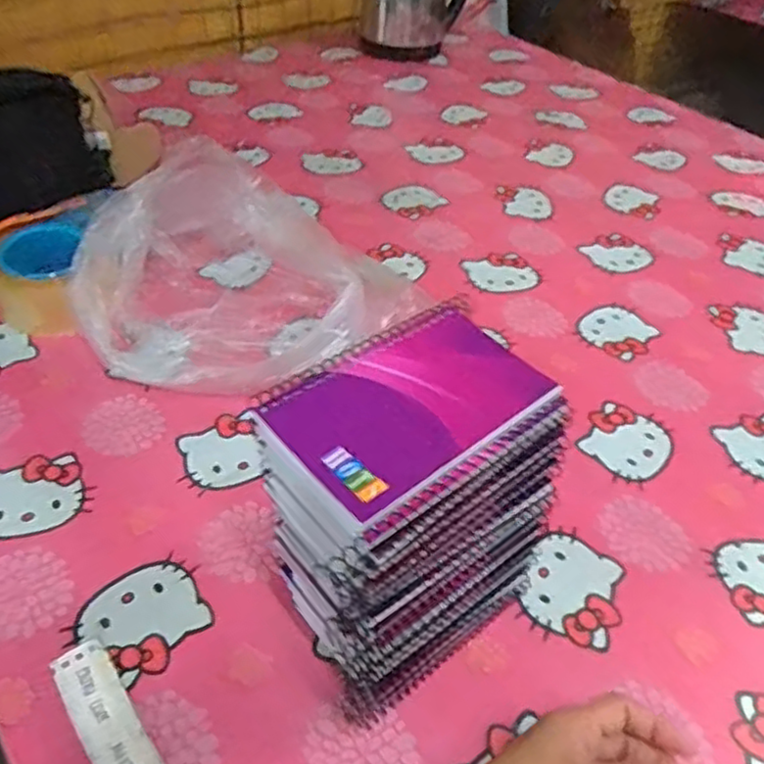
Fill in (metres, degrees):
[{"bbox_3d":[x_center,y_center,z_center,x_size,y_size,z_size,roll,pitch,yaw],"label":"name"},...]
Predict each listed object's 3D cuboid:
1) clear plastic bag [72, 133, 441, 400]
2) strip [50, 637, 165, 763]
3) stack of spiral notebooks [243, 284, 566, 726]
[{"bbox_3d":[-0.143,-0.118,0.668,0.295,0.106,0.230,-30,54,-31],"label":"clear plastic bag"},{"bbox_3d":[-0.162,0.201,0.407,0.032,0.005,0.104,-32,55,-23],"label":"strip"},{"bbox_3d":[0.011,0.084,0.397,0.145,0.204,0.099,-28,53,-30],"label":"stack of spiral notebooks"}]

